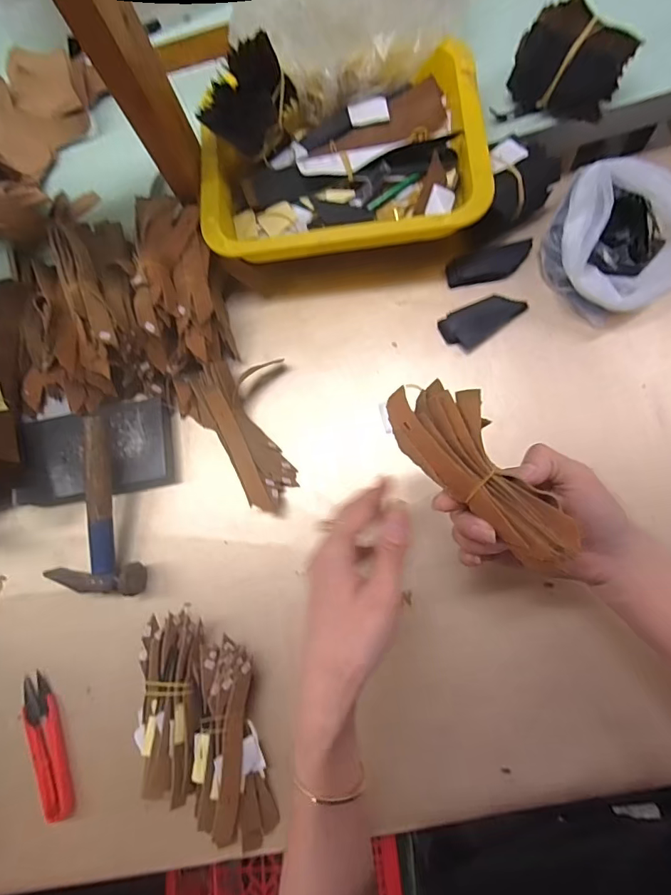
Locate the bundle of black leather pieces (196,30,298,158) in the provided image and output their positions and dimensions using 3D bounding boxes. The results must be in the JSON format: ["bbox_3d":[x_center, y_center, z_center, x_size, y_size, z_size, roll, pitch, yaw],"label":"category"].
[{"bbox_3d":[-0.079,-0.311,0.418,0.057,0.064,0.086,21,82,11],"label":"bundle of black leather pieces"}]

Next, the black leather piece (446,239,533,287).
[{"bbox_3d":[0.147,-0.173,0.443,0.080,0.008,0.030,-14,77,5],"label":"black leather piece"}]

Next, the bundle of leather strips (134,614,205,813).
[{"bbox_3d":[-0.138,0.214,0.397,0.054,0.046,0.141,-4,77,7],"label":"bundle of leather strips"}]

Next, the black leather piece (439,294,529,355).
[{"bbox_3d":[0.138,-0.122,0.443,0.075,0.009,0.038,-33,76,0],"label":"black leather piece"}]

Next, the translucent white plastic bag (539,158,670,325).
[{"bbox_3d":[0.246,-0.181,0.407,0.101,0.068,0.120,-33,75,0],"label":"translucent white plastic bag"}]

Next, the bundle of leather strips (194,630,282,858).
[{"bbox_3d":[-0.088,0.239,0.380,0.059,0.039,0.157,-12,76,5],"label":"bundle of leather strips"}]

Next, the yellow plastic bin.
[{"bbox_3d":[0.006,-0.260,0.444,0.255,0.054,0.173,-6,77,6],"label":"yellow plastic bin"}]

